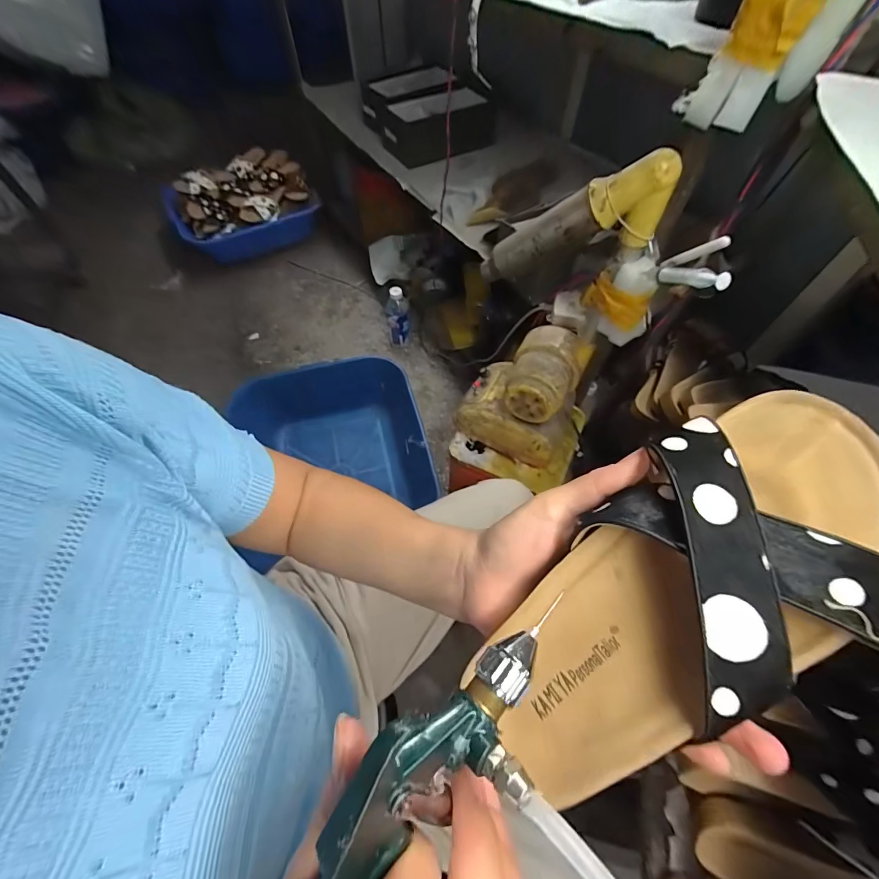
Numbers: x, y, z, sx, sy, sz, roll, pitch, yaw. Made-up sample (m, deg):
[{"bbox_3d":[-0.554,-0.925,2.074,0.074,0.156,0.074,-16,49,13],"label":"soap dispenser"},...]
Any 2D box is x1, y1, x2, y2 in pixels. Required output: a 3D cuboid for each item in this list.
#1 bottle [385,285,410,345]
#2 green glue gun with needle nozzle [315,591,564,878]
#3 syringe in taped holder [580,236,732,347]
[{"bbox_3d":[-0.145,-0.425,1.358,0.084,0.226,0.082,-8,60,-4],"label":"bottle"},{"bbox_3d":[-0.005,0.112,0.122,0.040,0.029,0.149,40,65,21],"label":"green glue gun with needle nozzle"},{"bbox_3d":[0.279,-0.196,0.496,0.061,0.227,0.110,-19,94,-10],"label":"syringe in taped holder"}]

